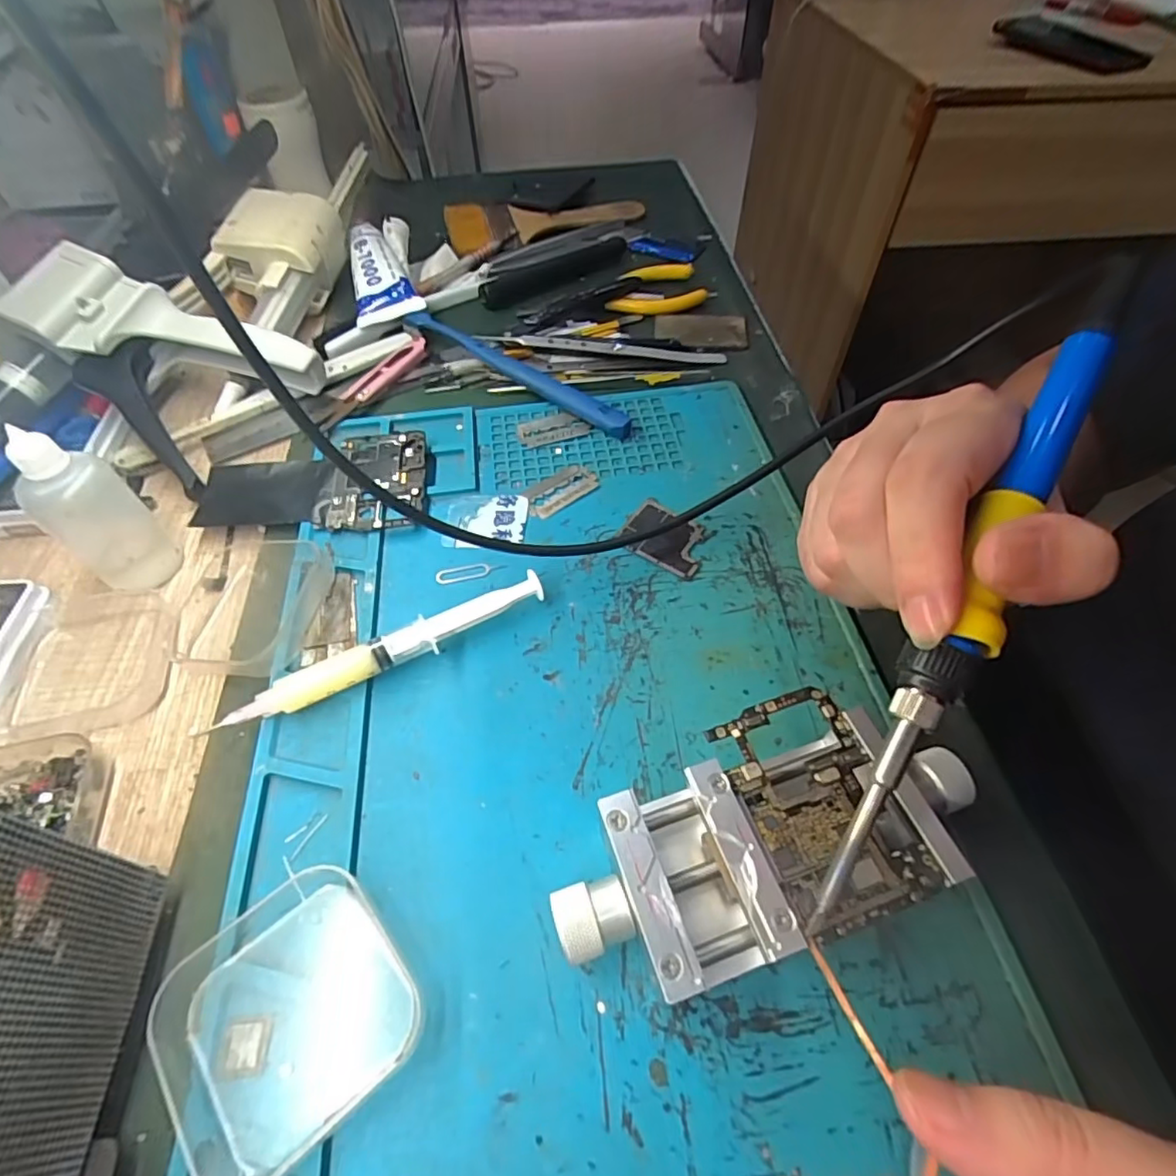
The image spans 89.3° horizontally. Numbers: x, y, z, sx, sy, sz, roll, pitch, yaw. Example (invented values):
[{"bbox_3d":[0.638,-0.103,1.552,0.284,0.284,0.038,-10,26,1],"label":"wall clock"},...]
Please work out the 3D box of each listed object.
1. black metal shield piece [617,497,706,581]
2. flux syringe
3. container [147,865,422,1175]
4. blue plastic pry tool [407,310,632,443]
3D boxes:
[{"bbox_3d":[0.038,-0.025,0.288,0.041,0.004,0.032,29,59,21],"label":"black metal shield piece"},{"bbox_3d":[-0.082,0.027,0.246,0.137,0.016,0.014,-24,57,-16],"label":"flux syringe"},{"bbox_3d":[-0.090,0.123,0.174,0.065,0.018,0.064,-37,61,-23],"label":"container"},{"bbox_3d":[-0.046,-0.134,0.362,0.178,0.015,0.017,32,60,22],"label":"blue plastic pry tool"}]

